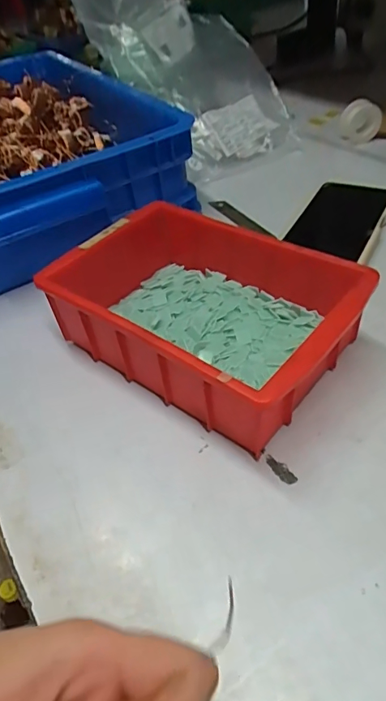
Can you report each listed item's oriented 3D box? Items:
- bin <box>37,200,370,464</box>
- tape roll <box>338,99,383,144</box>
[{"bbox_3d":[0.007,-0.028,0.329,0.198,0.064,0.133,26,54,31],"label":"bin"},{"bbox_3d":[0.205,-0.280,0.574,0.048,0.053,0.020,14,47,20],"label":"tape roll"}]

